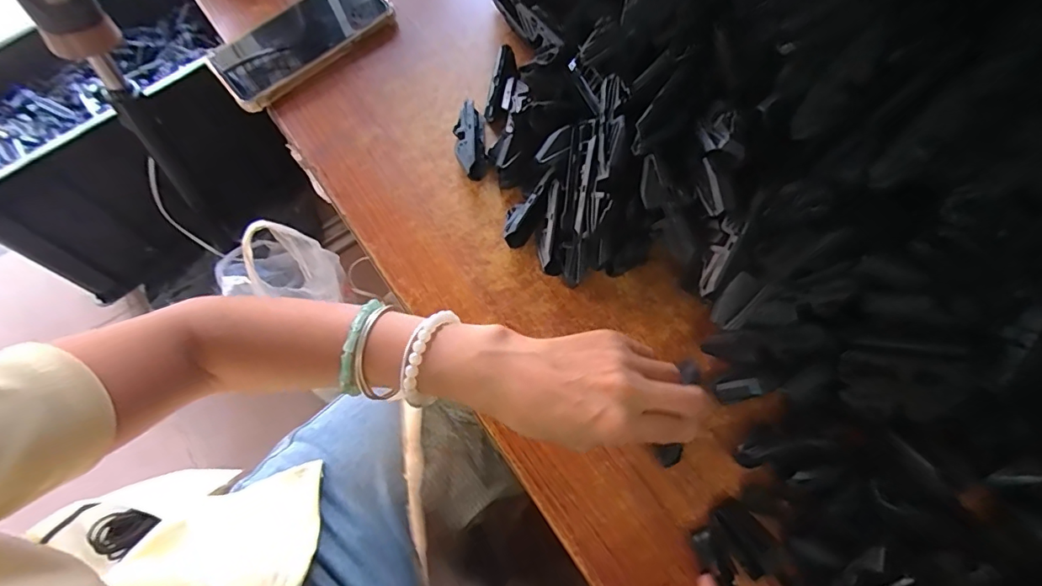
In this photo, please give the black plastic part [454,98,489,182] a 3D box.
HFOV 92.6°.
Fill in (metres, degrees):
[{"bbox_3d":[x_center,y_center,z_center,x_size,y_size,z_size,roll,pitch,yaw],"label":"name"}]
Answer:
[{"bbox_3d":[-0.043,-0.128,0.420,0.025,0.023,0.069,-7,68,0],"label":"black plastic part"}]

